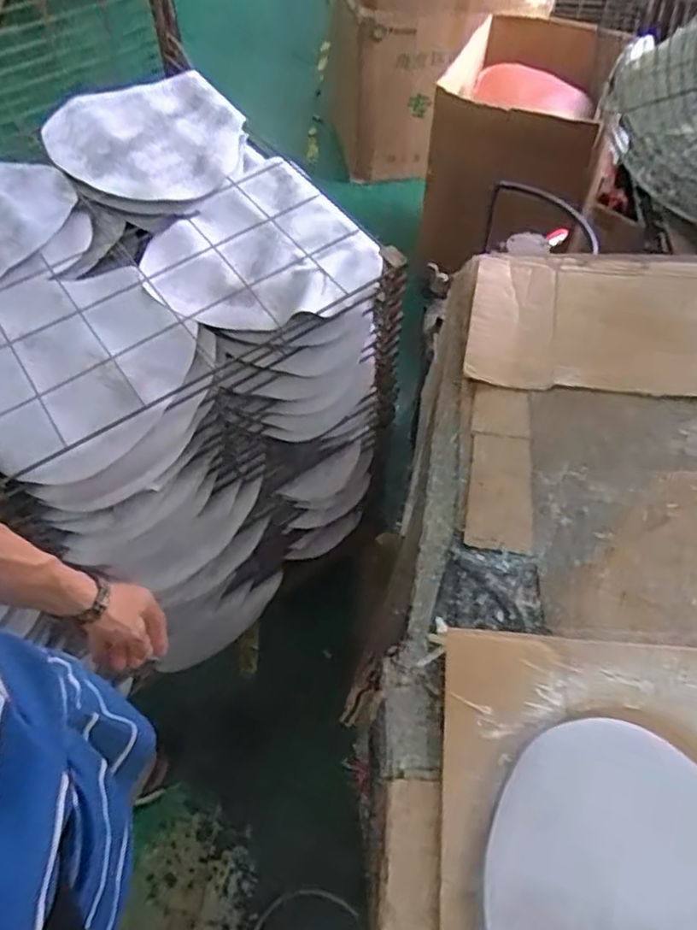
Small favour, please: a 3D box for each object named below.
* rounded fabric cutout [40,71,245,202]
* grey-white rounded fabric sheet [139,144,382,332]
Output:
[{"bbox_3d":[-0.335,-0.540,1.086,0.316,0.033,0.319,1,57,0],"label":"rounded fabric cutout"},{"bbox_3d":[-0.144,-0.308,0.944,0.285,0.026,0.342,-34,63,-18],"label":"grey-white rounded fabric sheet"}]

